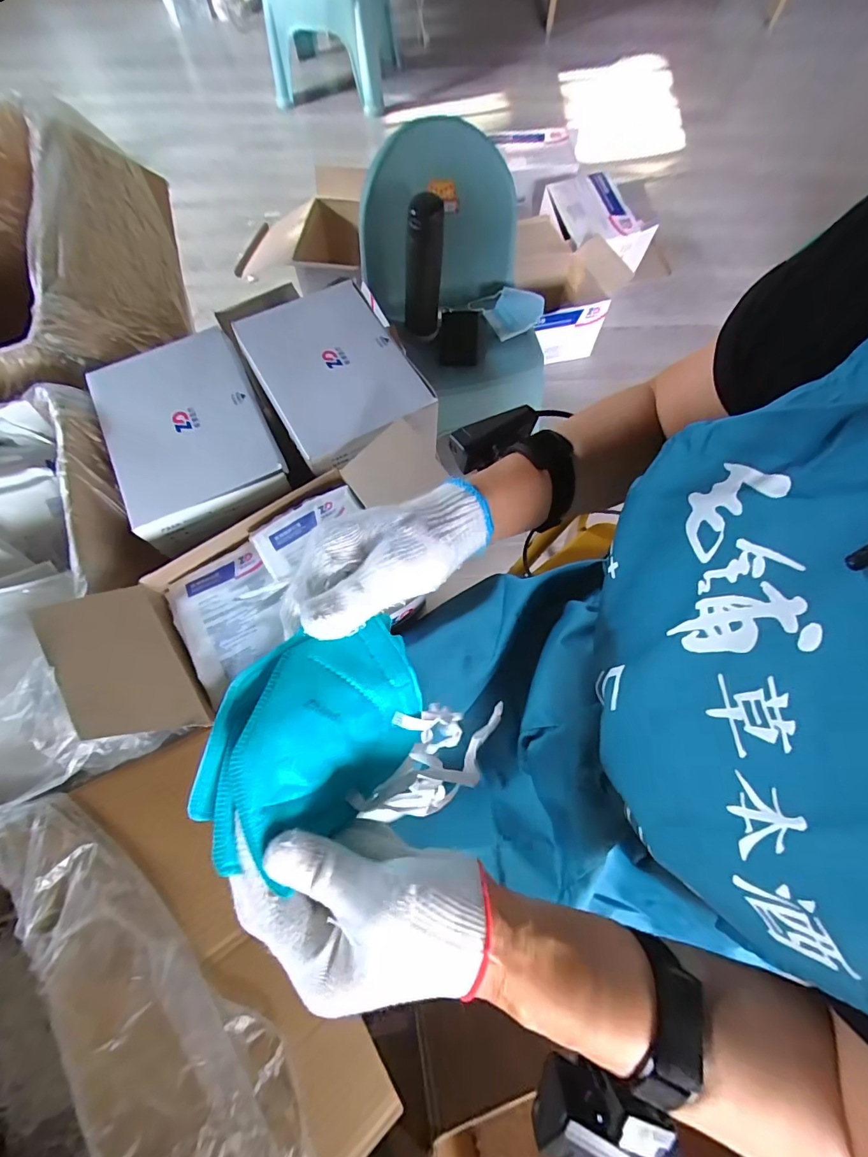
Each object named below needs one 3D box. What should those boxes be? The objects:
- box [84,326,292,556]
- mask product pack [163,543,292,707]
[{"bbox_3d":[-0.324,-0.193,0.592,0.193,0.061,0.266,-25,72,-9],"label":"box"},{"bbox_3d":[-0.236,0.040,0.524,0.122,0.020,0.148,-33,74,-11],"label":"mask product pack"}]

